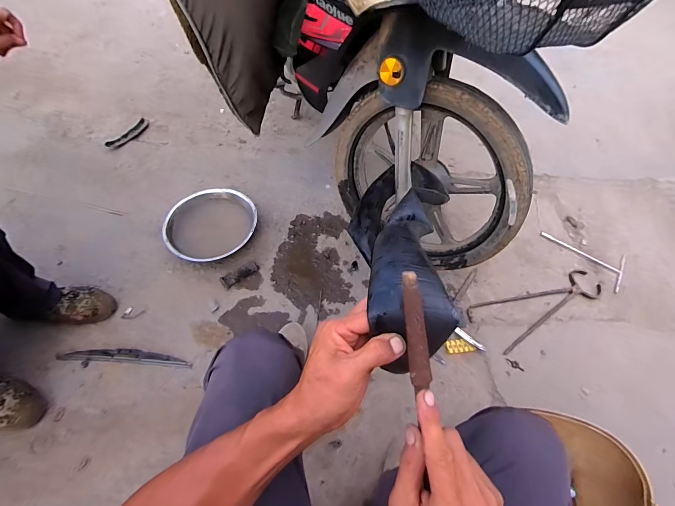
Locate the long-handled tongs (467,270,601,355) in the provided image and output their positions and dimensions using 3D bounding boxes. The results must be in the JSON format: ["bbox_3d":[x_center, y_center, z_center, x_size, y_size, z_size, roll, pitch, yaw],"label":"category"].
[{"bbox_3d":[0.644,0.152,1.074,0.476,0.021,0.161,-23,62,-18],"label":"long-handled tongs"}]

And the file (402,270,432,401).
[{"bbox_3d":[0.070,0.069,0.297,0.018,0.005,0.103,-5,93,25],"label":"file"}]

